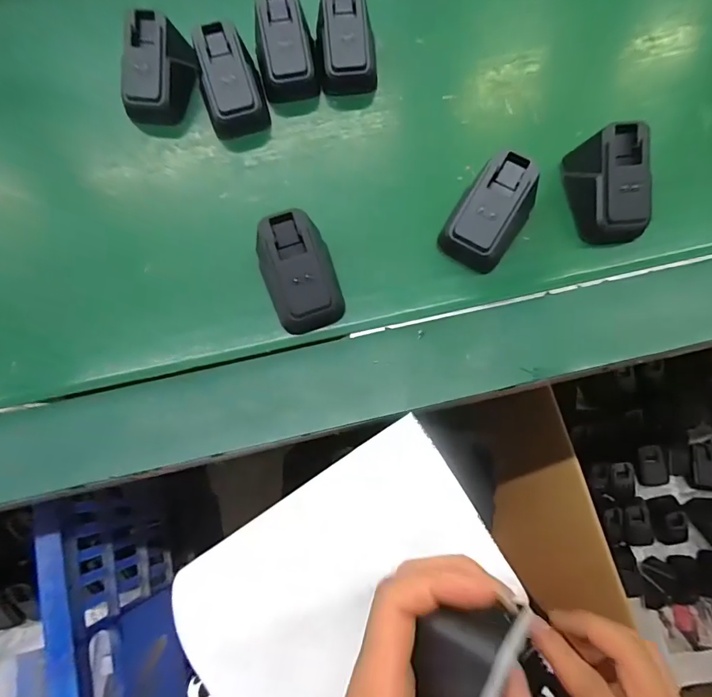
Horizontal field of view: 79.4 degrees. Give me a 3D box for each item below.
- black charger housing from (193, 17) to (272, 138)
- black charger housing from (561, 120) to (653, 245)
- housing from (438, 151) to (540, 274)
[{"bbox_3d":[-0.087,-0.182,0.303,0.048,0.043,0.055,-17,75,-3],"label":"black charger housing"},{"bbox_3d":[0.164,-0.103,0.275,0.036,0.042,0.068,-8,75,-1],"label":"black charger housing"},{"bbox_3d":[0.084,-0.085,0.270,0.044,0.036,0.062,36,78,10],"label":"housing"}]

